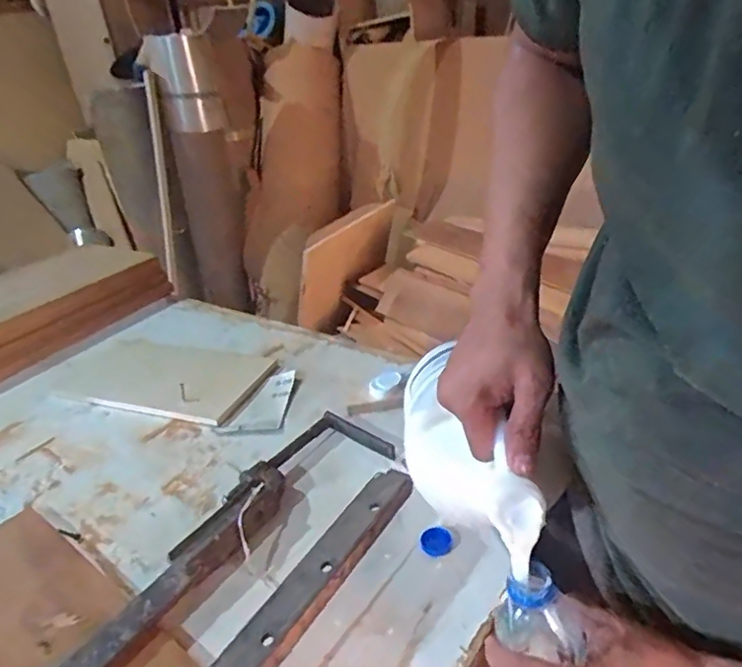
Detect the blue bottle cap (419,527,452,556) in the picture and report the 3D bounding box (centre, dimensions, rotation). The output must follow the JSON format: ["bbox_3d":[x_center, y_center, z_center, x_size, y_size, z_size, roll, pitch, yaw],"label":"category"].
[{"bbox_3d":[0.066,0.211,0.560,0.031,0.010,0.029,-4,29,6],"label":"blue bottle cap"}]

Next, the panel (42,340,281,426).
[{"bbox_3d":[-0.337,0.065,0.892,0.349,0.025,0.167,5,31,21],"label":"panel"}]

